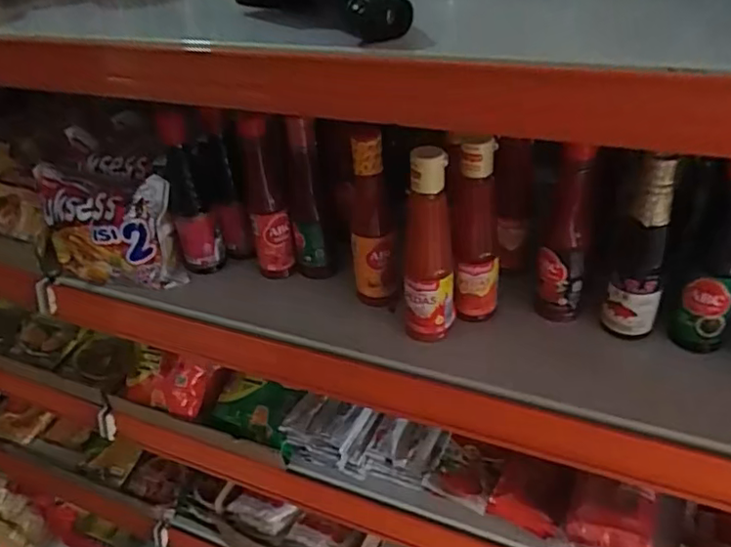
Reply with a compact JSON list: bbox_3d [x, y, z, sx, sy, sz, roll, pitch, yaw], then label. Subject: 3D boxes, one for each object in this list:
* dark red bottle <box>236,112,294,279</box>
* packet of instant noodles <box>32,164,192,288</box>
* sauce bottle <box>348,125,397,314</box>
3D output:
[{"bbox_3d":[-0.092,-0.068,0.571,0.042,0.155,0.039,-10,36,-7],"label":"dark red bottle"},{"bbox_3d":[-0.258,-0.046,0.610,0.147,0.101,0.066,11,39,21],"label":"packet of instant noodles"},{"bbox_3d":[0.004,-0.045,0.523,0.041,0.160,0.039,-4,36,1],"label":"sauce bottle"}]

